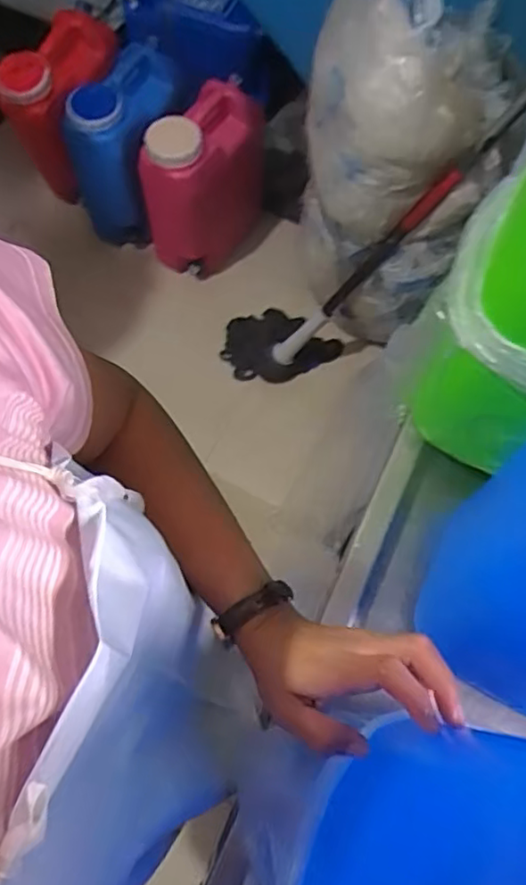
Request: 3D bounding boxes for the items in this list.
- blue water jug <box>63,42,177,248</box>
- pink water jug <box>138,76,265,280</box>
[{"bbox_3d":[-0.294,-0.711,1.517,0.178,0.397,0.320,22,70,7],"label":"blue water jug"},{"bbox_3d":[-0.138,-0.620,1.521,0.175,0.452,0.297,33,72,11],"label":"pink water jug"}]

